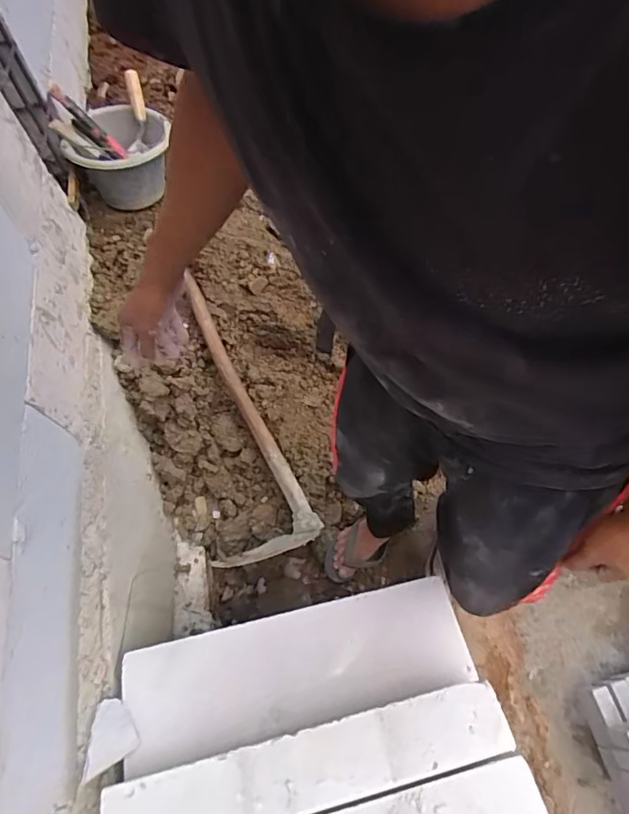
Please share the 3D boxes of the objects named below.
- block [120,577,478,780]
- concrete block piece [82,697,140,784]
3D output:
[{"bbox_3d":[-0.037,0.443,0.901,0.584,0.087,0.190,-13,65,-4],"label":"block"},{"bbox_3d":[-0.334,0.521,0.828,0.086,0.008,0.087,-24,59,-26],"label":"concrete block piece"}]

